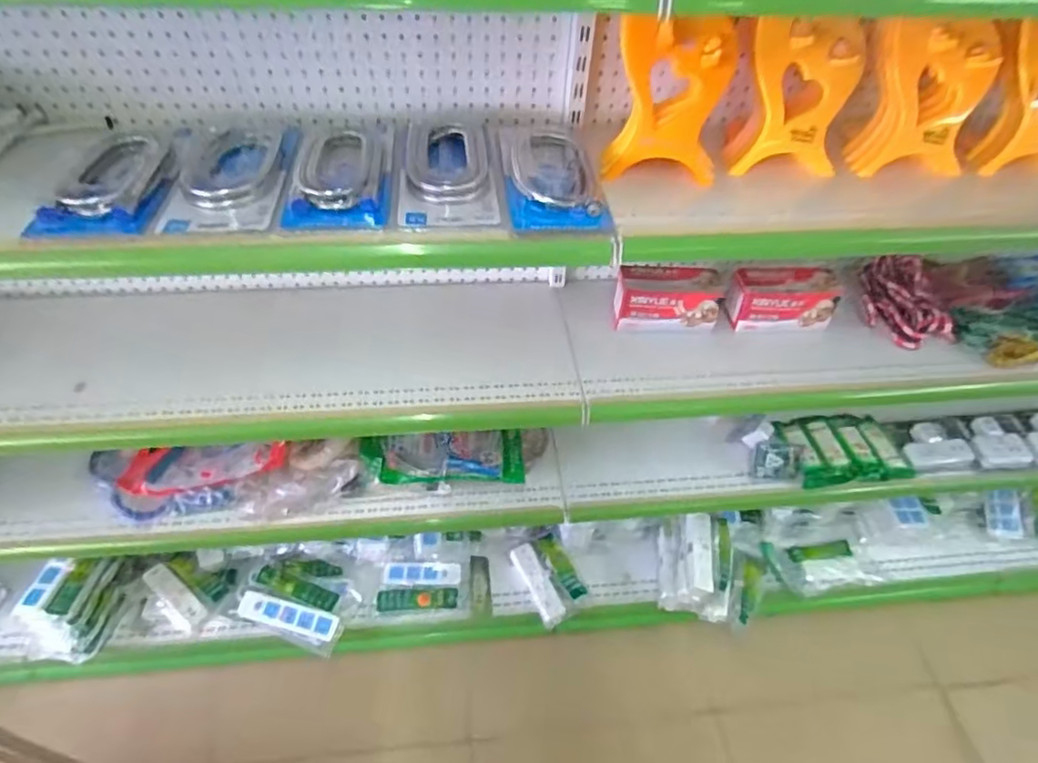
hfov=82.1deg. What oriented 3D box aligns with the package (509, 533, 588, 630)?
[{"bbox_3d":[0.081,0.522,1.598,0.132,0.041,0.224,-18,50,-19],"label":"package"}]

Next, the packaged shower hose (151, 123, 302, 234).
[{"bbox_3d":[-0.392,-0.277,0.828,0.135,0.048,0.266,-3,46,-5],"label":"packaged shower hose"}]

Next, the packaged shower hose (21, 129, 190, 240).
[{"bbox_3d":[-0.530,-0.274,0.814,0.142,0.049,0.240,2,46,0],"label":"packaged shower hose"}]

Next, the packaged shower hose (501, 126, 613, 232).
[{"bbox_3d":[0.044,-0.297,0.858,0.131,0.034,0.261,-2,46,-5],"label":"packaged shower hose"}]

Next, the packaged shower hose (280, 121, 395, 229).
[{"bbox_3d":[-0.258,-0.328,0.880,0.138,0.050,0.335,-5,47,-7],"label":"packaged shower hose"}]

